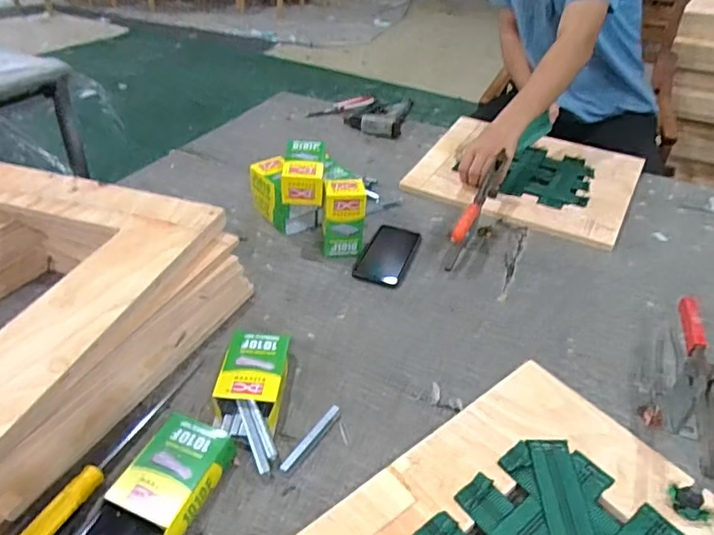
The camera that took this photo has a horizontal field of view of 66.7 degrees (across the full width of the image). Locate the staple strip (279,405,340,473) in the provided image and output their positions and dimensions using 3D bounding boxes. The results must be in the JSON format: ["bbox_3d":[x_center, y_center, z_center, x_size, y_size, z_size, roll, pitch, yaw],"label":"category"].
[{"bbox_3d":[-0.052,0.193,0.618,0.011,0.006,0.100,25,42,26],"label":"staple strip"}]

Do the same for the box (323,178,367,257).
[{"bbox_3d":[-0.021,-0.080,0.892,0.067,0.118,0.057,1,37,-4],"label":"box"}]

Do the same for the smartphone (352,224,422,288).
[{"bbox_3d":[0.055,-0.025,0.923,0.080,0.004,0.168,14,38,13],"label":"smartphone"}]

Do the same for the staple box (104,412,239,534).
[{"bbox_3d":[-0.189,0.213,0.557,0.084,0.025,0.129,16,39,16],"label":"staple box"}]

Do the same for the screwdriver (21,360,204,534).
[{"bbox_3d":[-0.256,0.191,0.582,0.020,0.025,0.291,16,39,16],"label":"screwdriver"}]

